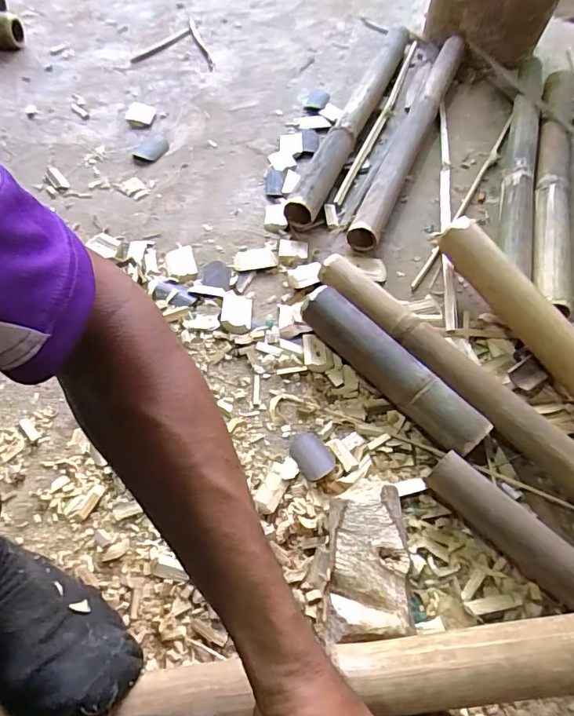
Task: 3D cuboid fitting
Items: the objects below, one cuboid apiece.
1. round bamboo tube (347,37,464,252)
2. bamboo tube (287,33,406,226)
[{"bbox_3d":[0.231,-0.410,0.847,0.050,0.050,0.584,22,62,10],"label":"round bamboo tube"},{"bbox_3d":[0.132,-0.465,0.887,0.055,0.055,0.614,20,60,9],"label":"bamboo tube"}]

